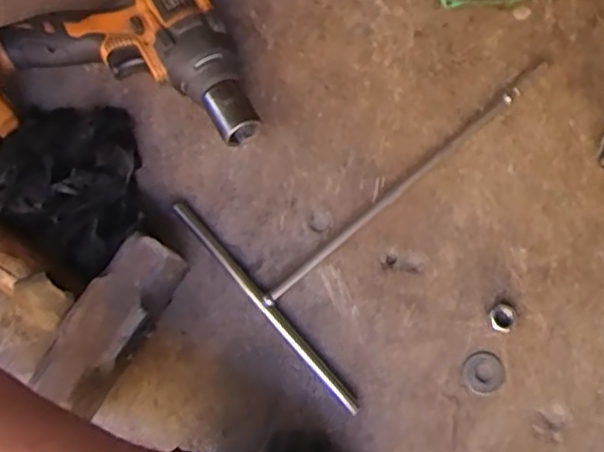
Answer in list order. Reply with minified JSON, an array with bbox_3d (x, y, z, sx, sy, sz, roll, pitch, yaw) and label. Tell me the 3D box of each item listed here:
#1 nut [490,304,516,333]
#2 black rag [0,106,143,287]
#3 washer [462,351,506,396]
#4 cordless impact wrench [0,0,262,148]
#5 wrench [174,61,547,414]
[{"bbox_3d":[0.142,0.066,0.429,0.019,0.010,0.019,1,73,-2],"label":"nut"},{"bbox_3d":[-0.162,-0.036,0.439,0.122,0.043,0.117,33,75,8],"label":"black rag"},{"bbox_3d":[0.127,0.103,0.422,0.030,0.004,0.028,1,73,-2],"label":"washer"},{"bbox_3d":[-0.171,-0.116,0.445,0.245,0.073,0.159,-13,74,-6],"label":"cordless impact wrench"},{"bbox_3d":[0.078,-0.028,0.453,0.286,0.014,0.186,-38,78,-12],"label":"wrench"}]

